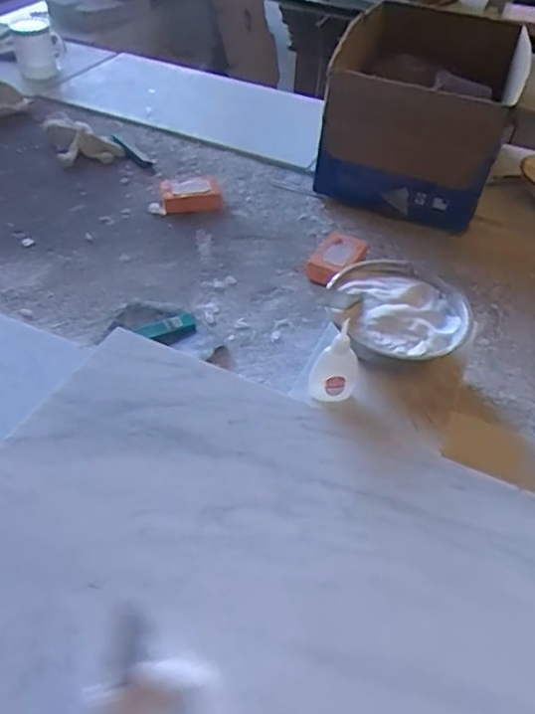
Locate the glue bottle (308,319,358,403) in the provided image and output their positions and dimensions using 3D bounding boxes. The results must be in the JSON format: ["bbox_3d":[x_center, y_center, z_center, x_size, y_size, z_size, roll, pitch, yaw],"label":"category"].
[{"bbox_3d":[0.065,0.004,0.525,0.040,0.092,0.026,18,48,9],"label":"glue bottle"}]

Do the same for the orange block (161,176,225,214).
[{"bbox_3d":[-0.123,-0.265,0.931,0.097,0.037,0.052,-2,48,-9],"label":"orange block"}]

